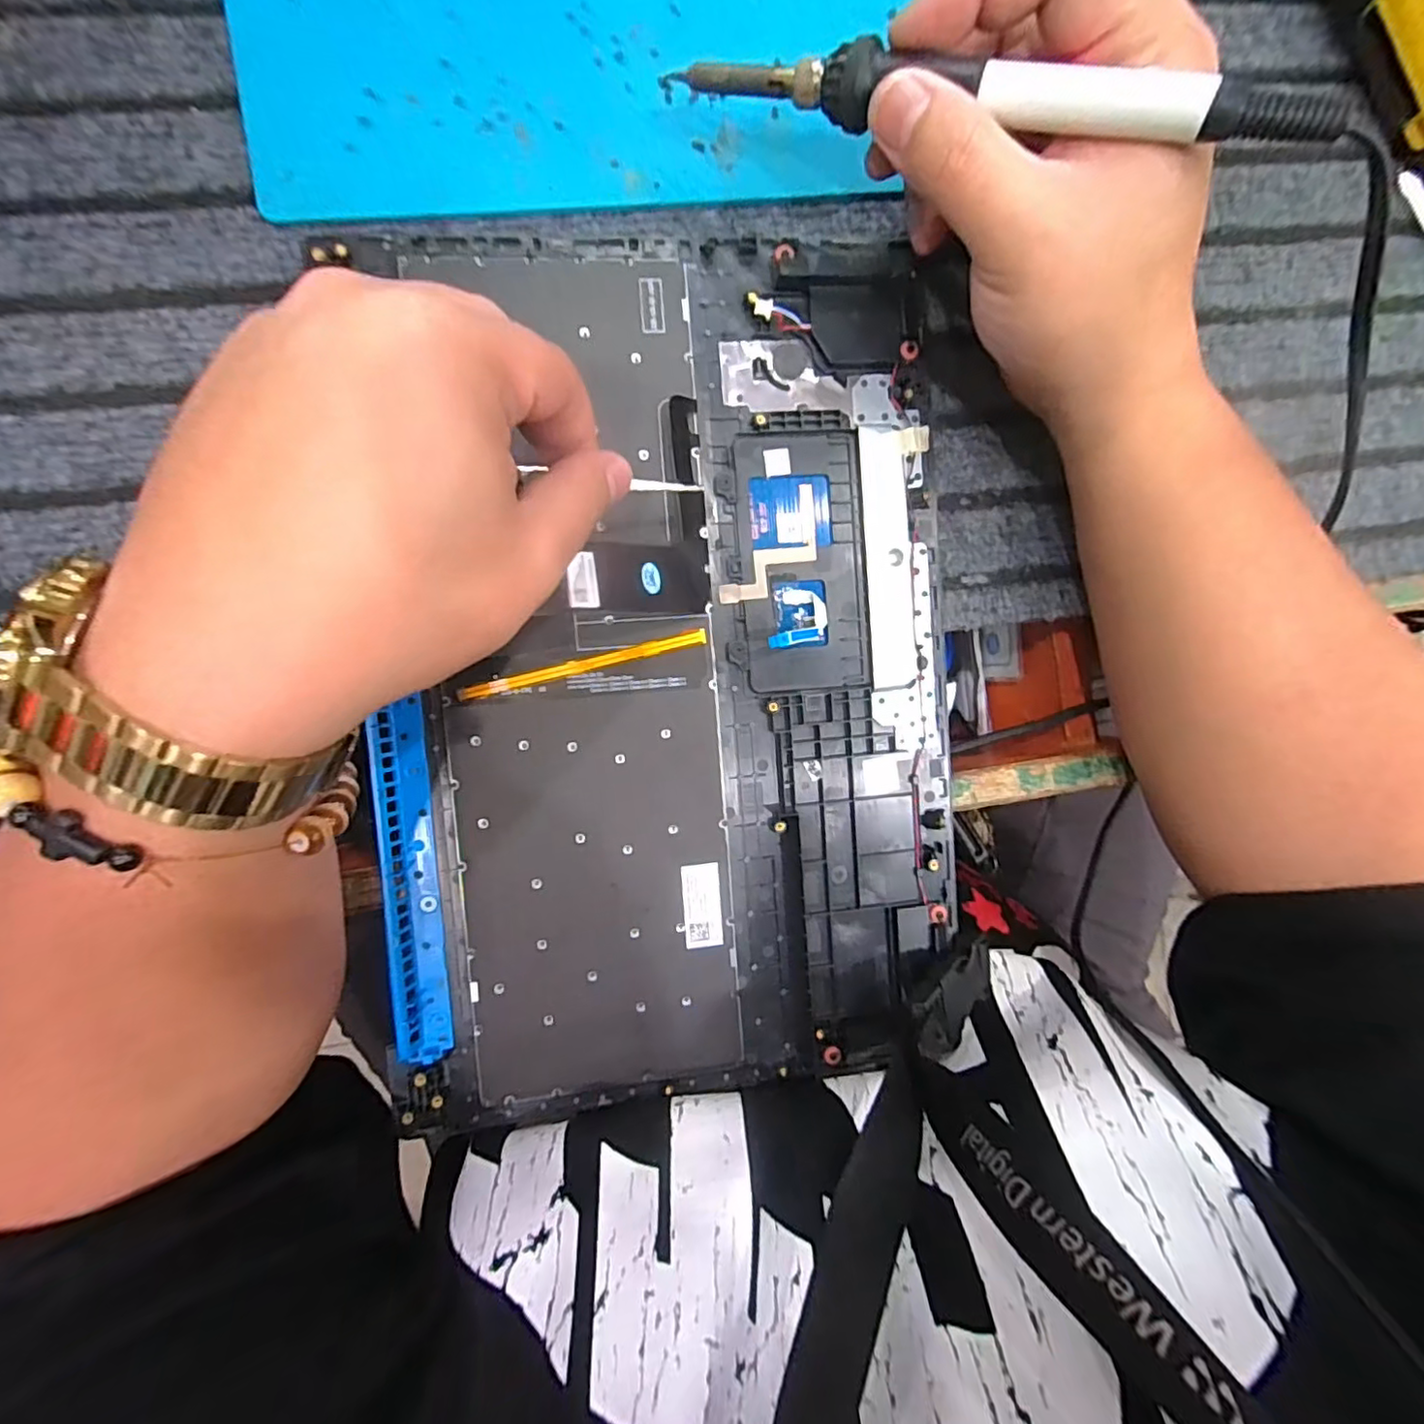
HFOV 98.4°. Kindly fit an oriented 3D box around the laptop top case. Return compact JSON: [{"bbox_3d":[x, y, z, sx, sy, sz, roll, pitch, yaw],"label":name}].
[{"bbox_3d":[-0.015,-0.013,0.254,0.229,0.014,0.346,-3,93,-6],"label":"laptop top case"}]

